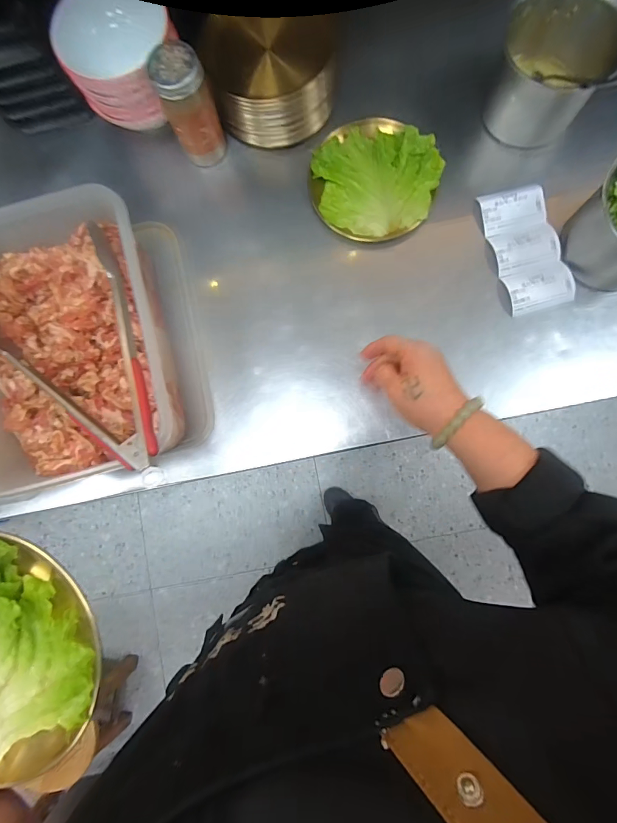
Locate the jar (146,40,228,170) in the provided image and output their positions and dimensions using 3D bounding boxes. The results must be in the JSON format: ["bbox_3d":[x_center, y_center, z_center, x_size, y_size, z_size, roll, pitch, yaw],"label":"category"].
[{"bbox_3d":[-0.141,-0.363,0.477,0.058,0.125,0.048,-24,83,1],"label":"jar"}]

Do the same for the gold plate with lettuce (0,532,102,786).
[{"bbox_3d":[-0.209,0.161,0.257,0.137,0.035,0.157,-12,83,2],"label":"gold plate with lettuce"}]

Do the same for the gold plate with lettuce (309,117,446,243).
[{"bbox_3d":[0.084,-0.298,0.502,0.157,0.021,0.152,0,84,3],"label":"gold plate with lettuce"}]

